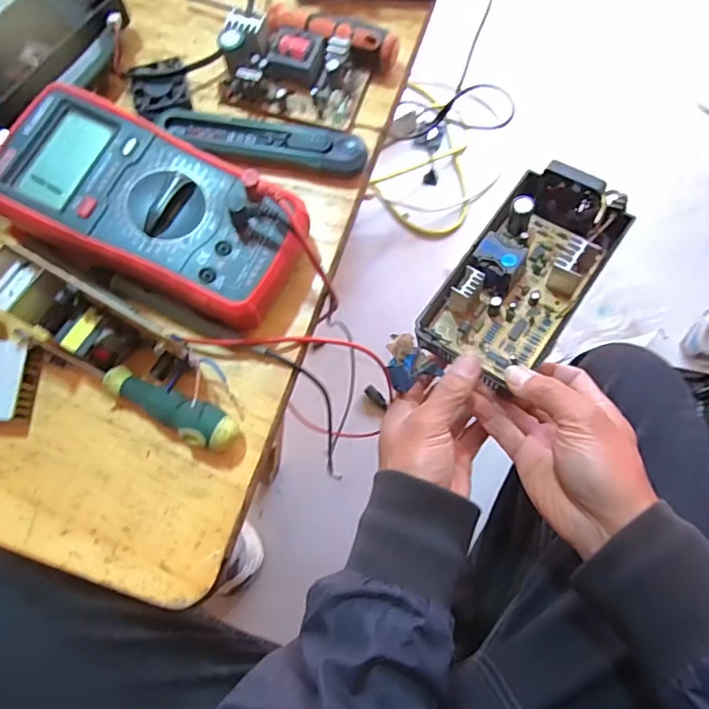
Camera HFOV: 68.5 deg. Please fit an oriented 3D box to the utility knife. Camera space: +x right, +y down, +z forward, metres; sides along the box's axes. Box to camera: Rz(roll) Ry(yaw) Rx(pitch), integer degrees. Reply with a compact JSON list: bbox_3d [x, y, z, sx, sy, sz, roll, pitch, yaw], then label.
[{"bbox_3d":[-0.064,-0.148,0.353,0.144,0.017,0.034,9,75,4],"label":"utility knife"}]

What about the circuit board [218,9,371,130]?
[{"bbox_3d":[-0.043,-0.197,0.362,0.097,0.033,0.053,16,76,6],"label":"circuit board"}]

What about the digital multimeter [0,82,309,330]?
[{"bbox_3d":[-0.121,-0.086,0.318,0.184,0.050,0.093,26,77,8],"label":"digital multimeter"}]

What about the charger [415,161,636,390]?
[{"bbox_3d":[0.136,-0.065,0.415,0.095,0.049,0.184,34,78,10],"label":"charger"}]

